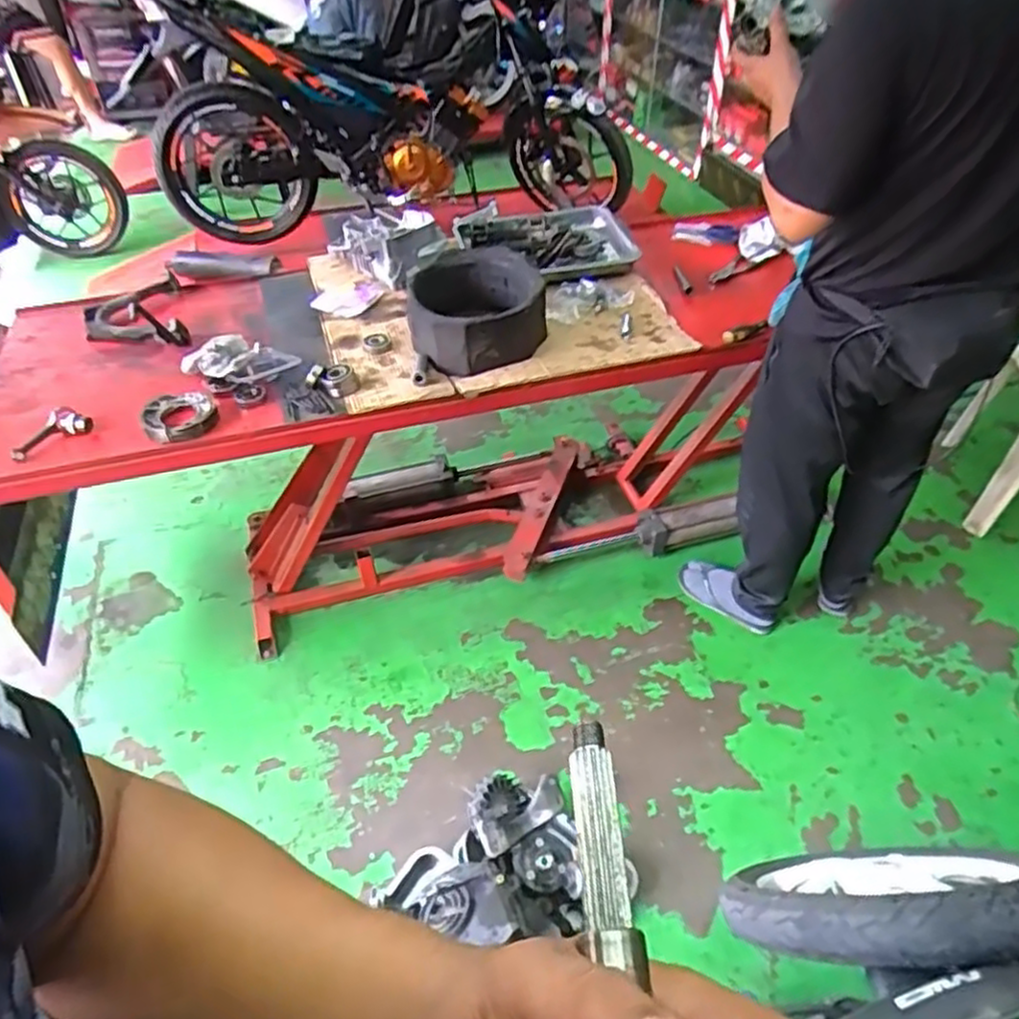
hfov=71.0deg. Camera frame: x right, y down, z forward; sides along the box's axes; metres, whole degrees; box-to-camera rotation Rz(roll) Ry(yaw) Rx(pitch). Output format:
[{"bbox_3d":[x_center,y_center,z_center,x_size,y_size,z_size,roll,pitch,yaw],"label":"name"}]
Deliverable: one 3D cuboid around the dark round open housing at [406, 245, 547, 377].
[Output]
[{"bbox_3d":[-0.066,-0.409,1.444,0.272,0.109,0.325,-6,45,-6],"label":"dark round open housing"}]

